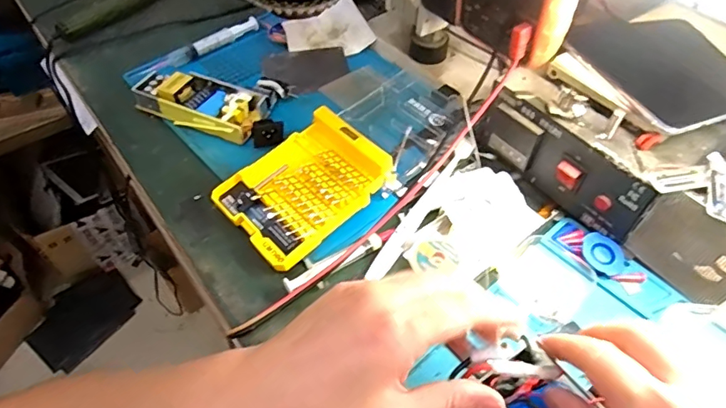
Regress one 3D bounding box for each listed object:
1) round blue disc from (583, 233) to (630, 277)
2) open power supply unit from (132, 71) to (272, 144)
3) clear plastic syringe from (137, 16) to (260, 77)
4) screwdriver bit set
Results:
[{"bbox_3d":[0.199,0.043,0.408,0.036,0.011,0.033,0,50,0],"label":"round blue disc"},{"bbox_3d":[-0.173,-0.106,0.519,0.133,0.027,0.068,17,52,14],"label":"open power supply unit"},{"bbox_3d":[-0.192,-0.187,0.593,0.155,0.019,0.019,-35,59,-26],"label":"clear plastic syringe"},{"bbox_3d":[-0.054,-0.019,0.440,0.130,0.041,0.106,-35,59,-26],"label":"screwdriver bit set"}]

